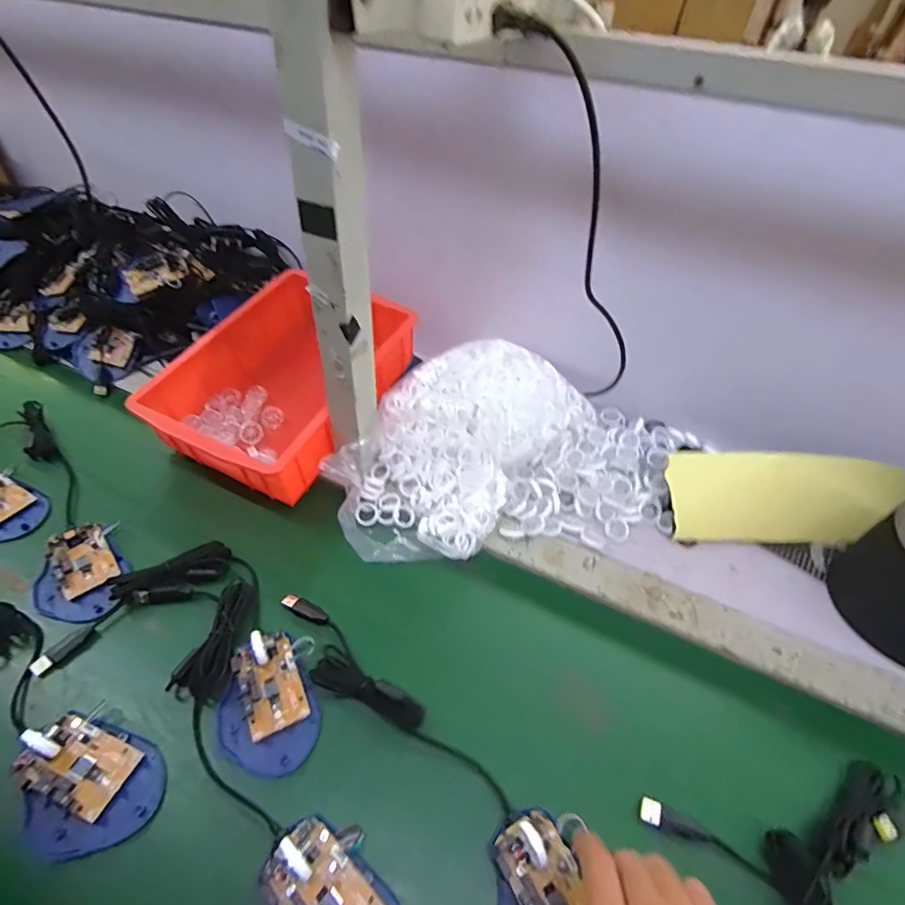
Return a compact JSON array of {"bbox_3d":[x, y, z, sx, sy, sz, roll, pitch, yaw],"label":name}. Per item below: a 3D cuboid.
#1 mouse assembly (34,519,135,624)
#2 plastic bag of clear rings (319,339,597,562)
[{"bbox_3d":[-0.354,0.115,0.458,0.072,0.034,0.103,-17,40,-29],"label":"mouse assembly"},{"bbox_3d":[0.010,-0.016,0.559,0.180,0.140,0.315,32,42,33],"label":"plastic bag of clear rings"}]

